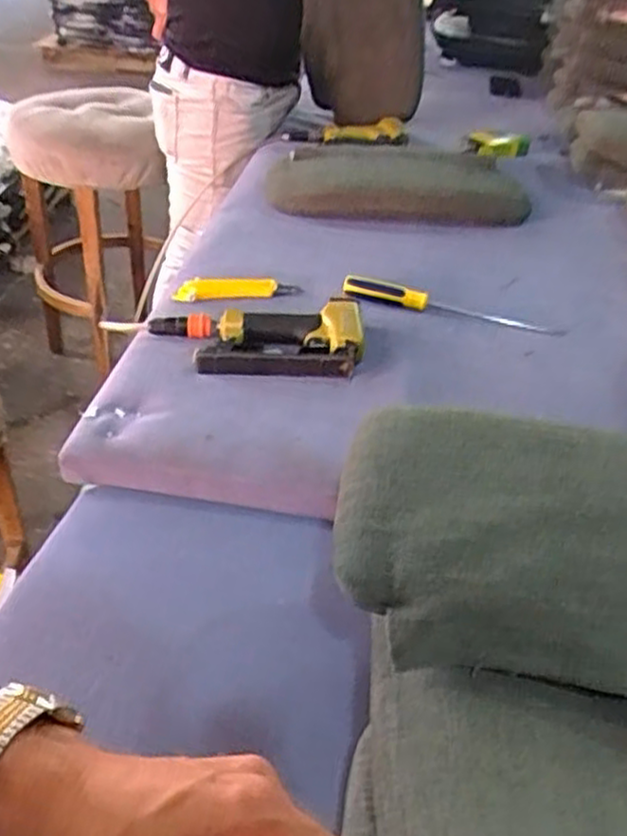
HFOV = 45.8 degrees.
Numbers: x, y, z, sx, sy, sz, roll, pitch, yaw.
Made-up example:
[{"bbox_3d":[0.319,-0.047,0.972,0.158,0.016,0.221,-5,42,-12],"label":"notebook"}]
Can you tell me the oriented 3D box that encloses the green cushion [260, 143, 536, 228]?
[{"bbox_3d":[0.141,-0.409,1.272,0.440,0.069,0.263,7,37,3],"label":"green cushion"}]

